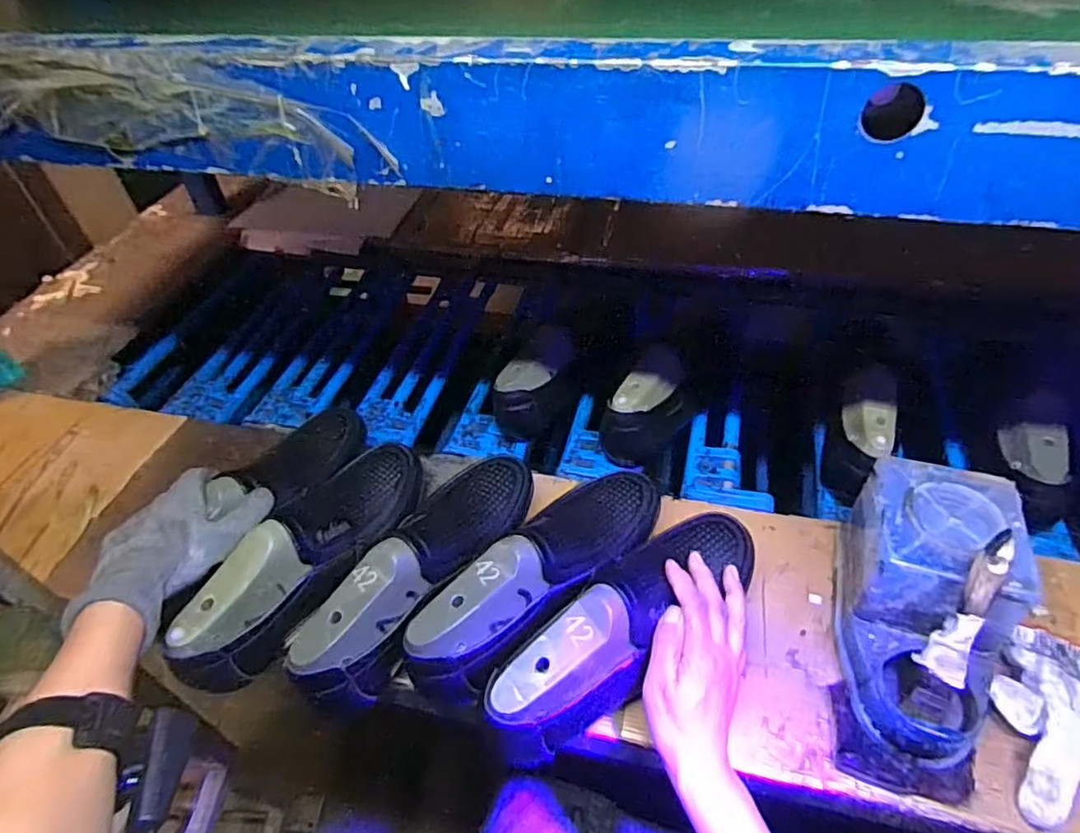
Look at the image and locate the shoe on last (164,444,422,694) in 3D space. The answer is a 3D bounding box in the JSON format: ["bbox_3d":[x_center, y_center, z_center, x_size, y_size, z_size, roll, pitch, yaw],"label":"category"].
[{"bbox_3d":[-0.206,0.115,0.542,0.087,0.090,0.262,21,47,23],"label":"shoe on last"}]

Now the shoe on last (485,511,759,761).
[{"bbox_3d":[0.069,0.159,0.482,0.261,0.089,0.075,-32,51,-32],"label":"shoe on last"}]

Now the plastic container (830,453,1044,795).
[{"bbox_3d":[0.289,0.147,0.453,0.103,0.118,0.215,12,47,16],"label":"plastic container"}]

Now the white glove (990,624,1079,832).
[{"bbox_3d":[0.377,0.220,0.436,0.080,0.027,0.132,7,46,11],"label":"white glove"}]

